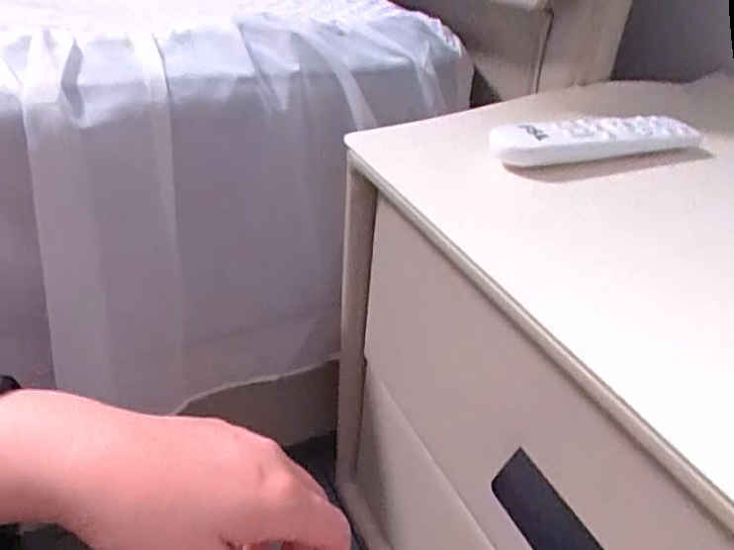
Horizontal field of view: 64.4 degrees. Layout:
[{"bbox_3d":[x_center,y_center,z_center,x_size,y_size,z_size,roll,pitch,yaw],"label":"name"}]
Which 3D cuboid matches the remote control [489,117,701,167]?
[{"bbox_3d":[0.142,-0.086,0.365,0.135,0.019,0.032,-8,38,-17],"label":"remote control"}]

